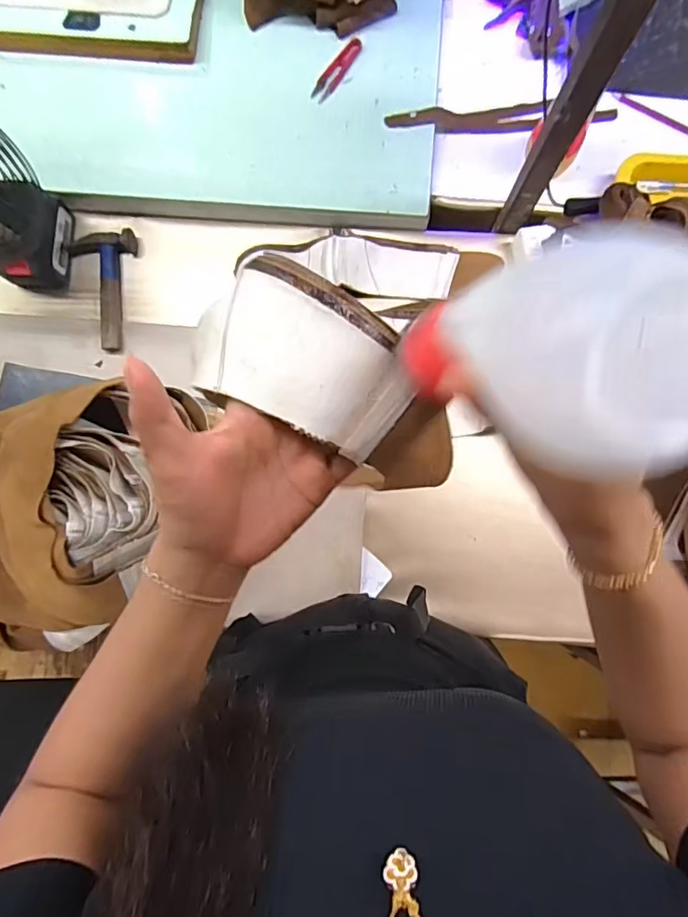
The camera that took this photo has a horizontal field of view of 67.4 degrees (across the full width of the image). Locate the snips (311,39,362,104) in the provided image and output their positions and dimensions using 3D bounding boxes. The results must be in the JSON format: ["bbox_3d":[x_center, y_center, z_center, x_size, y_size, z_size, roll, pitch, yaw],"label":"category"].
[{"bbox_3d":[-0.009,-0.525,0.696,0.025,0.009,0.095,36,84,4],"label":"snips"}]

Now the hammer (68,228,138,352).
[{"bbox_3d":[-0.328,-0.226,0.684,0.078,0.024,0.161,6,83,0],"label":"hammer"}]

